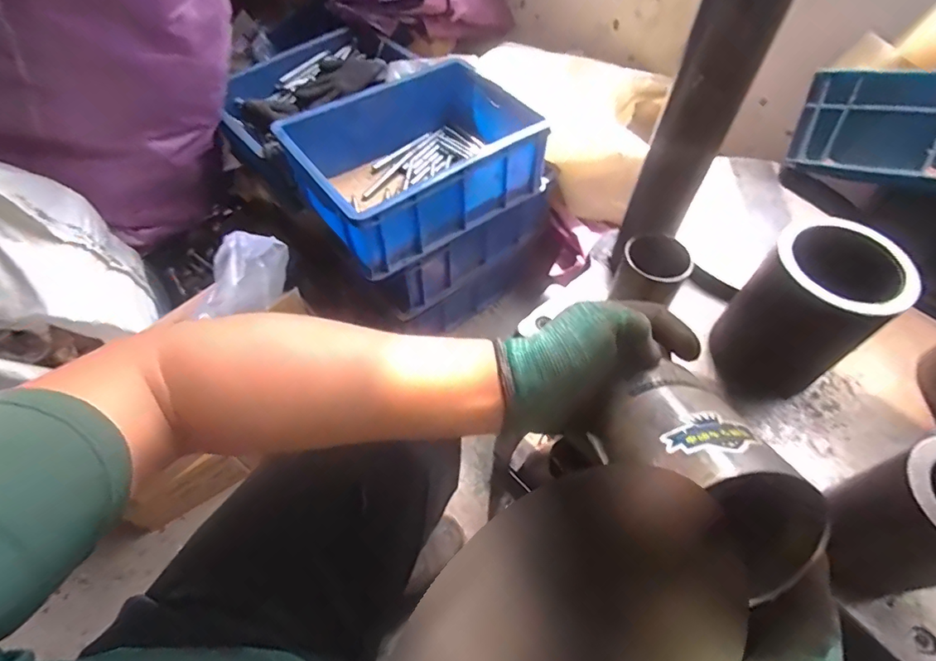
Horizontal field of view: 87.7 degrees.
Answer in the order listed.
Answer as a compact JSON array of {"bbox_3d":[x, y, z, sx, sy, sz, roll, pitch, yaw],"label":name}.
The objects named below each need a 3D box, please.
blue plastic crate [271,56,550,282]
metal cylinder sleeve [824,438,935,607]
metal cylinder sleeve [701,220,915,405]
[{"bbox_3d":[-0.092,-0.310,0.878,0.393,0.139,0.296,-31,61,-21],"label":"blue plastic crate"},{"bbox_3d":[0.352,0.154,0.381,0.094,0.147,0.087,0,55,0],"label":"metal cylinder sleeve"},{"bbox_3d":[0.325,-0.011,0.479,0.095,0.160,0.099,-16,56,-11],"label":"metal cylinder sleeve"}]

